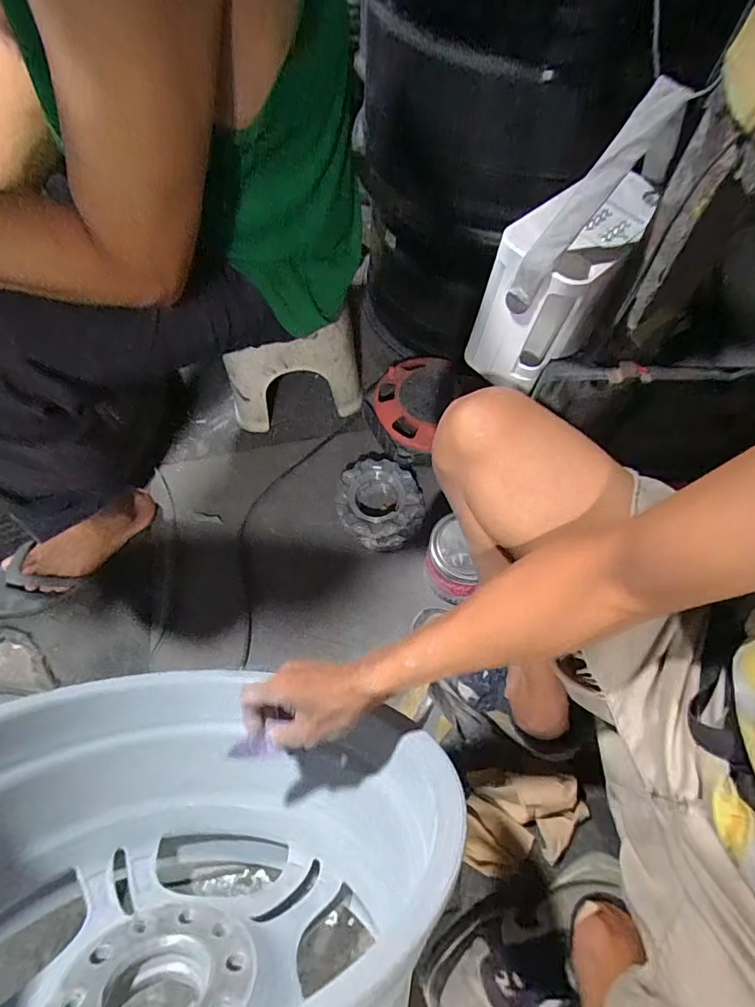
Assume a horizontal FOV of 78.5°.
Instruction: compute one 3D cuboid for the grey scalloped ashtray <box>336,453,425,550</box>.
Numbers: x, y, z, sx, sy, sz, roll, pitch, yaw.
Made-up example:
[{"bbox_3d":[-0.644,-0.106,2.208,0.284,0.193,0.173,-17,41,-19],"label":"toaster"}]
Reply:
[{"bbox_3d":[0.001,-0.003,0.776,0.161,0.048,0.140,36,70,15],"label":"grey scalloped ashtray"}]

